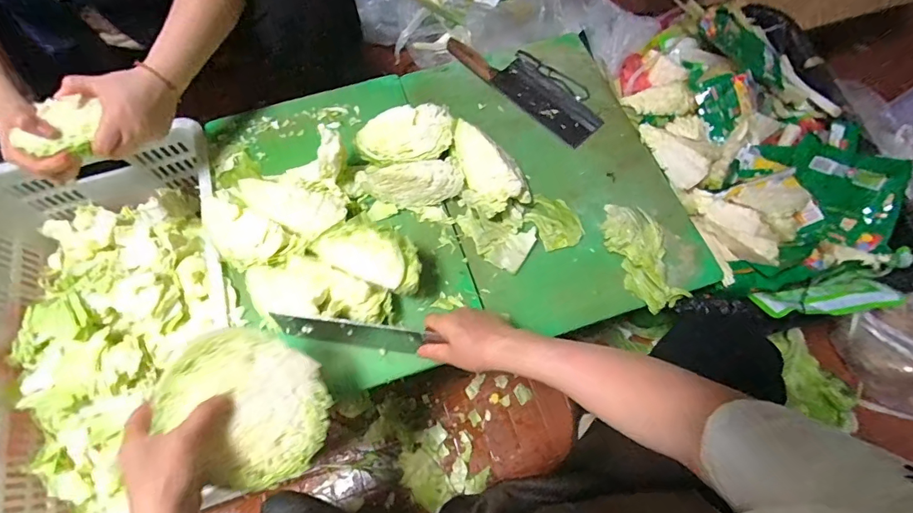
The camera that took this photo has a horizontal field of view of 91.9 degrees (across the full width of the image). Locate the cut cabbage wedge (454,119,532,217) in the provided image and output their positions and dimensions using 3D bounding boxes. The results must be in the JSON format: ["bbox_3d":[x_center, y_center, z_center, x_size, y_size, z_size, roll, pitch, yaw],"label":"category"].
[{"bbox_3d":[0.053,-0.145,0.706,0.093,0.071,0.158,-25,69,-10],"label":"cut cabbage wedge"}]

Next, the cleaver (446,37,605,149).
[{"bbox_3d":[0.123,-0.320,0.817,0.322,0.033,0.090,41,73,16],"label":"cleaver"}]

